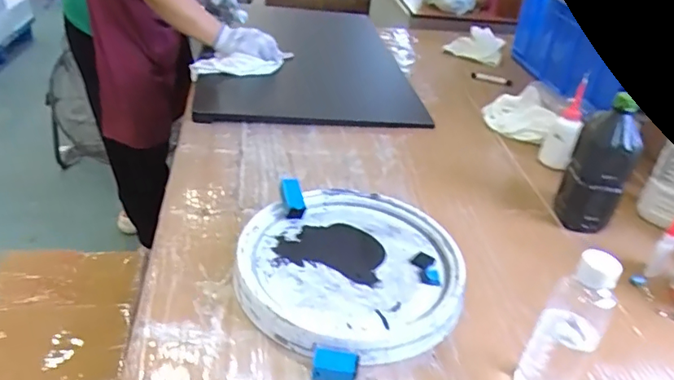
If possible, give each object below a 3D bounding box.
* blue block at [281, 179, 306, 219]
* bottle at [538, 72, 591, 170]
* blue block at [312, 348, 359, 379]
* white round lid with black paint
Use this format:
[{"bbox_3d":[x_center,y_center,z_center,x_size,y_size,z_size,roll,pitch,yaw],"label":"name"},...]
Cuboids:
[{"bbox_3d":[-0.062,0.011,0.754,0.028,0.017,0.058,-9,77,-22],"label":"blue block"},{"bbox_3d":[0.432,-0.122,0.980,0.051,0.169,0.062,6,34,-1],"label":"bottle"},{"bbox_3d":[-0.002,0.189,0.564,0.048,0.023,0.027,6,34,-1],"label":"blue block"},{"bbox_3d":[0.017,0.098,0.696,0.281,0.033,0.290,4,34,-3],"label":"white round lid with black paint"}]

